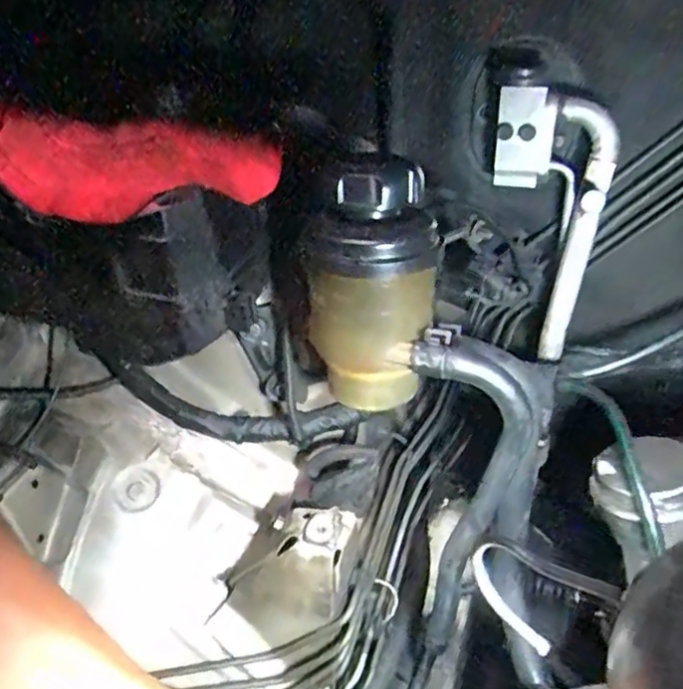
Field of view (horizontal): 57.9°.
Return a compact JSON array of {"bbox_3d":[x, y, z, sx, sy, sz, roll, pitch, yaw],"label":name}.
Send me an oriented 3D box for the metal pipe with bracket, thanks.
[{"bbox_3d":[0.162,-0.096,0.480,0.052,0.184,0.085,-23,39,-27],"label":"metal pipe with bracket"}]

